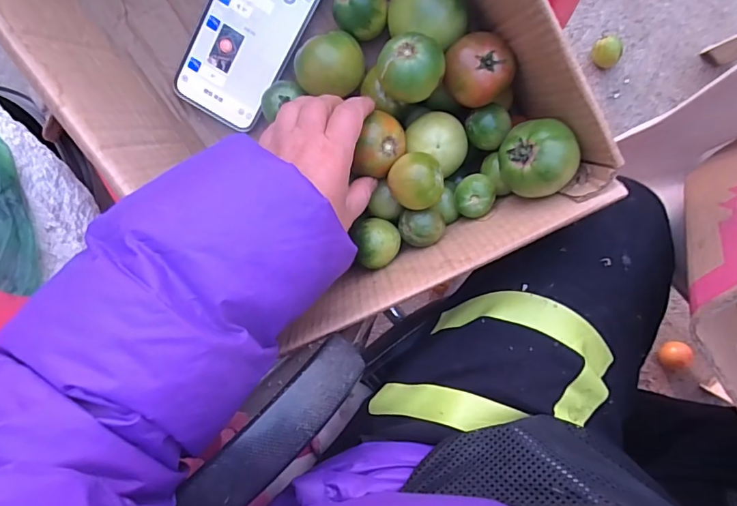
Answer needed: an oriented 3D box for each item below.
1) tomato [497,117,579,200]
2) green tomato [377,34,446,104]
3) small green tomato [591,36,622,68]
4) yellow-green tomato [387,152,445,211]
[{"bbox_3d":[0.125,-0.070,0.341,0.050,0.039,0.054,0,92,7],"label":"tomato"},{"bbox_3d":[0.032,-0.140,0.349,0.048,0.037,0.046,6,93,7],"label":"green tomato"},{"bbox_3d":[0.428,-0.361,0.827,0.048,0.050,0.040,29,95,5],"label":"small green tomato"},{"bbox_3d":[0.037,-0.055,0.356,0.041,0.034,0.041,0,92,7],"label":"yellow-green tomato"}]

